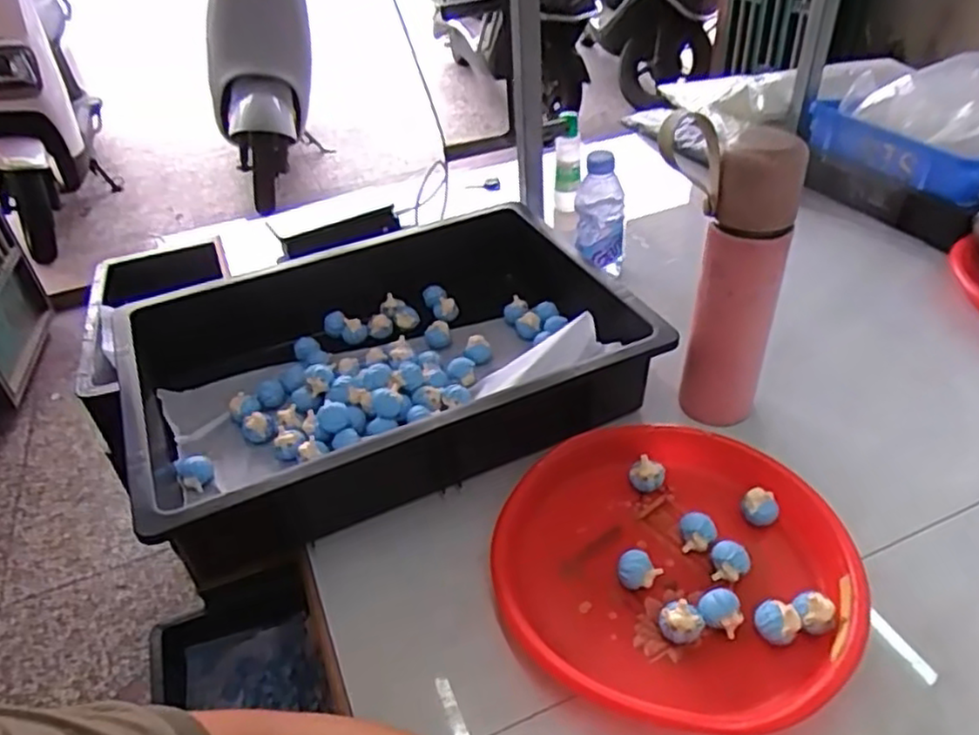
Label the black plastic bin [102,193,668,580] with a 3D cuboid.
[{"bbox_3d":[-0.091,-0.007,0.675,0.461,0.102,0.314,-19,40,-17],"label":"black plastic bin"}]

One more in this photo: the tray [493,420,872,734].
[{"bbox_3d":[0.133,0.143,0.514,0.245,0.040,0.241,5,39,13],"label":"tray"}]

